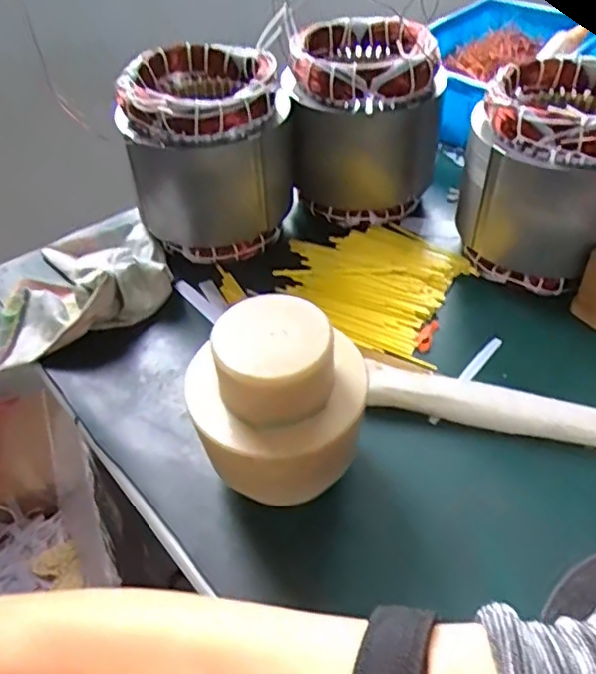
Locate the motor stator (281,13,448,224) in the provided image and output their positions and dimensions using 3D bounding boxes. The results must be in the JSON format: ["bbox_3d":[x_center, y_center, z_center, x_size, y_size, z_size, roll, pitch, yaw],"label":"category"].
[{"bbox_3d":[0.062,-0.224,0.633,0.142,0.150,0.138,-5,45,-3],"label":"motor stator"}]

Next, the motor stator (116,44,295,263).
[{"bbox_3d":[-0.082,-0.177,0.596,0.146,0.150,0.134,-6,45,-3],"label":"motor stator"}]

